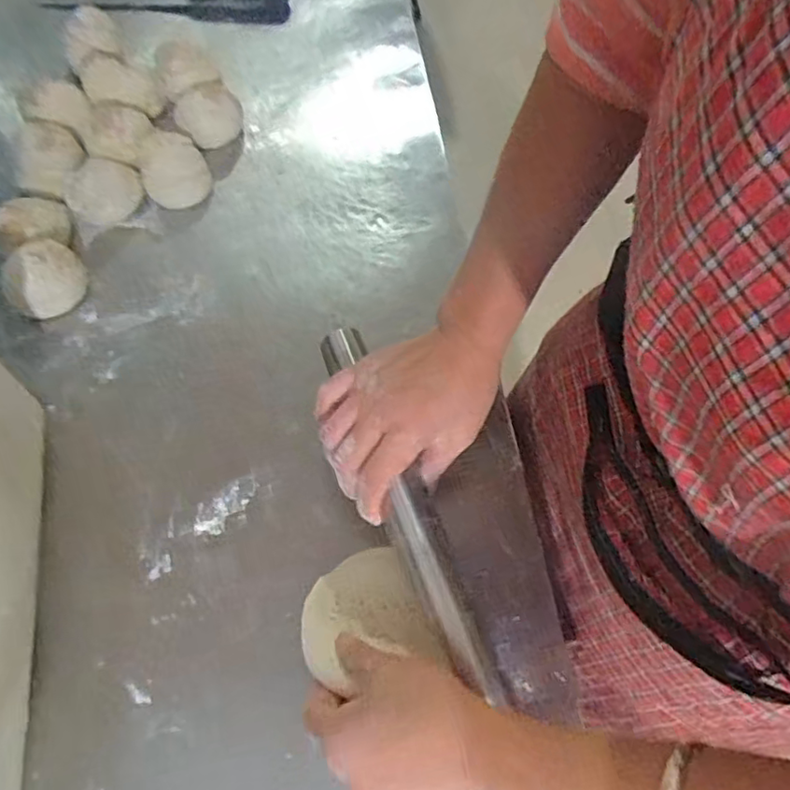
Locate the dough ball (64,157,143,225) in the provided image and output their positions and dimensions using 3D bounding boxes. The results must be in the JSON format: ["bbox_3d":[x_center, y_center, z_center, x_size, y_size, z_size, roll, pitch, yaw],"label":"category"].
[{"bbox_3d":[-0.263,-0.185,0.547,0.066,0.045,0.056,-28,69,-14],"label":"dough ball"}]

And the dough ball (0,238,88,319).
[{"bbox_3d":[-0.294,-0.098,0.503,0.063,0.047,0.055,-38,72,-18],"label":"dough ball"}]

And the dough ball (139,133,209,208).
[{"bbox_3d":[-0.204,-0.206,0.554,0.058,0.049,0.054,0,66,0],"label":"dough ball"}]

